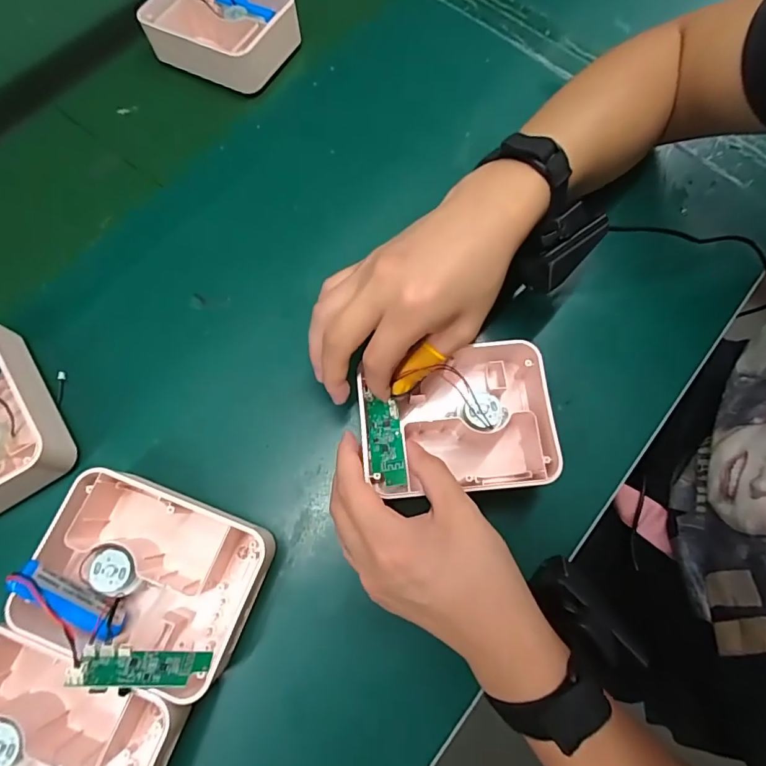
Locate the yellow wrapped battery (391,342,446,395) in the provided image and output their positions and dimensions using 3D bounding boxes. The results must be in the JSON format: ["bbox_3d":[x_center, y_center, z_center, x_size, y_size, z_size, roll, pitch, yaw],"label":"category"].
[{"bbox_3d":[0.020,-0.007,0.298,0.015,0.011,0.039,47,116,15],"label":"yellow wrapped battery"}]

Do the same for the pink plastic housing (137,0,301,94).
[{"bbox_3d":[-0.159,-0.354,0.454,0.127,0.041,0.099,25,70,4],"label":"pink plastic housing"}]

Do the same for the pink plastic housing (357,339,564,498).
[{"bbox_3d":[0.050,0.024,0.325,0.129,0.040,0.105,-6,71,-1],"label":"pink plastic housing"}]

